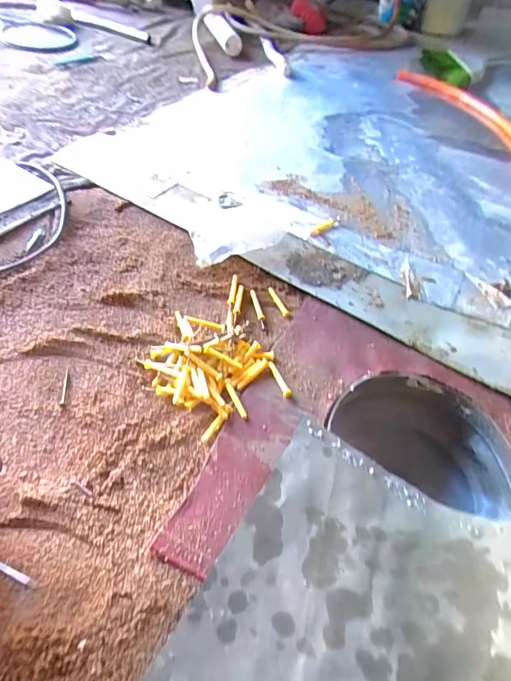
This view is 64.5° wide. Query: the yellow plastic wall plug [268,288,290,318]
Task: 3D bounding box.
[{"bbox_3d":[0.037,-0.062,0.648,0.011,0.006,0.061,-19,55,-17],"label":"yellow plastic wall plug"}]

